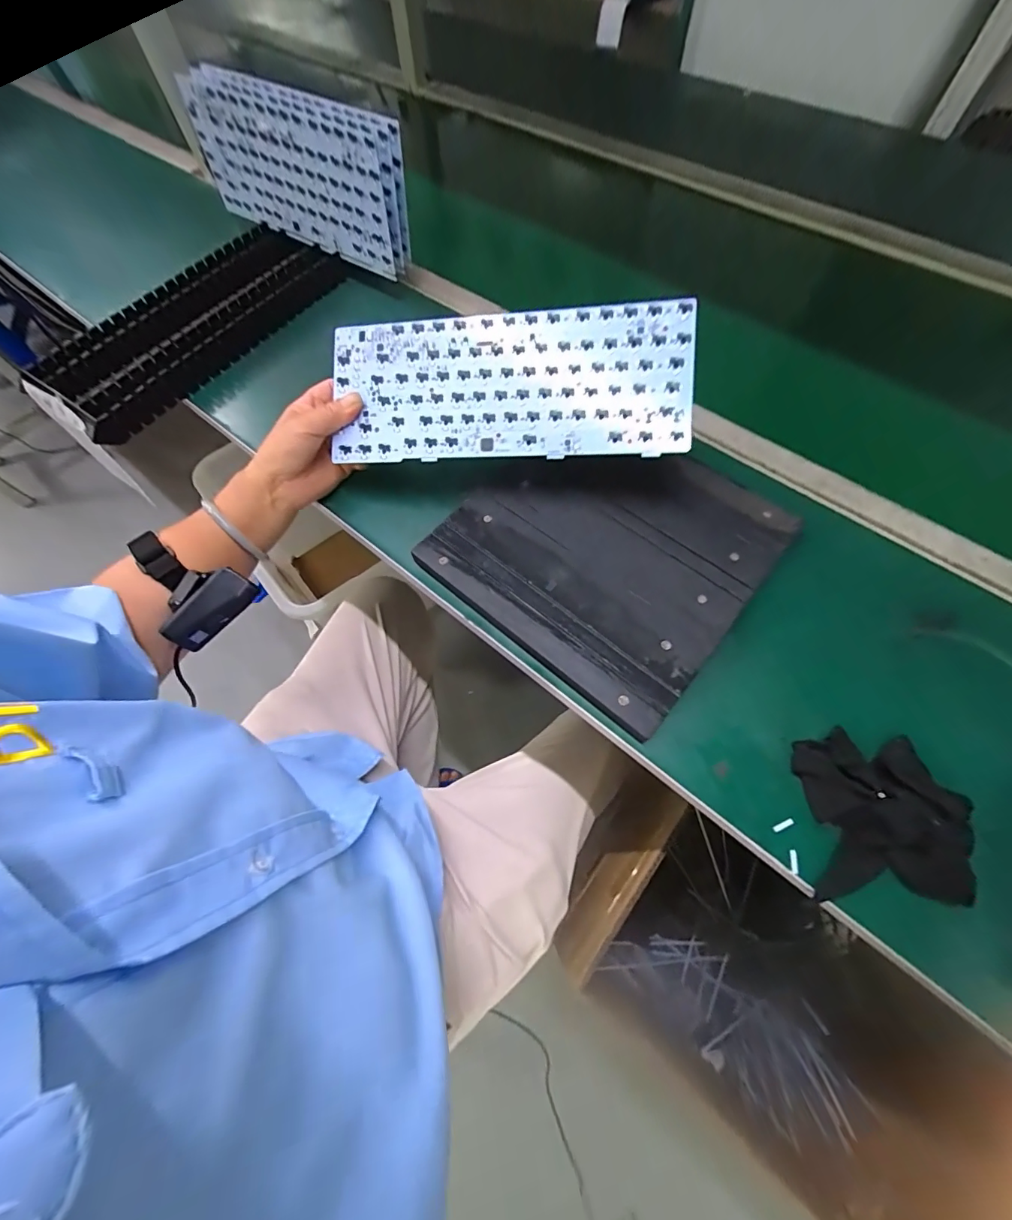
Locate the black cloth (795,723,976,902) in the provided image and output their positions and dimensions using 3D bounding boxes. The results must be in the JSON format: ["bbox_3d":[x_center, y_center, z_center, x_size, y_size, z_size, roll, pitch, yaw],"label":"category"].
[{"bbox_3d":[0.249,0.134,0.301,0.083,0.036,0.099,0,63,3],"label":"black cloth"}]

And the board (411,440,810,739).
[{"bbox_3d":[0.091,-0.064,0.397,0.239,0.016,0.249,38,72,17],"label":"board"}]

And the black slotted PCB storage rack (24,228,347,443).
[{"bbox_3d":[-0.360,-0.334,0.533,0.140,0.034,0.352,31,69,17],"label":"black slotted PCB storage rack"}]

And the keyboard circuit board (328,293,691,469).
[{"bbox_3d":[-0.002,-0.191,0.390,0.303,0.006,0.119,2,90,11],"label":"keyboard circuit board"}]

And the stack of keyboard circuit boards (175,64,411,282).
[{"bbox_3d":[-0.247,-0.506,0.525,0.309,0.143,0.038,29,60,14],"label":"stack of keyboard circuit boards"}]

